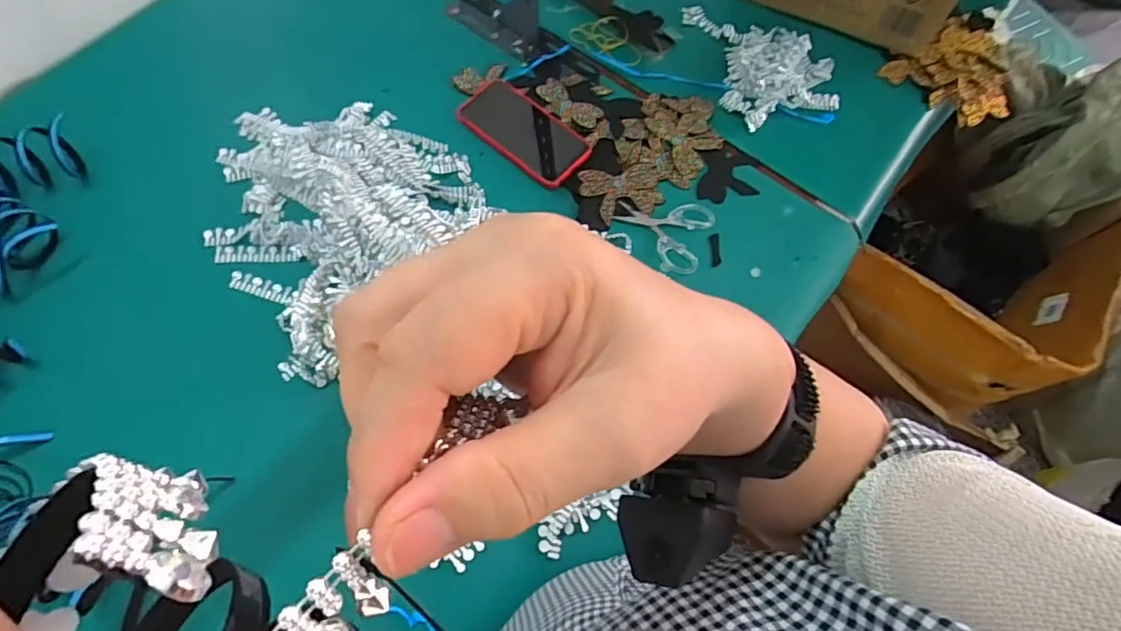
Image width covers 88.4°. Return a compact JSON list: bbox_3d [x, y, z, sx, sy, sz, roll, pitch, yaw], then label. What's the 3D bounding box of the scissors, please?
[{"bbox_3d":[0.124,-0.090,0.663,0.111,0.009,0.091,1,66,-2],"label":"scissors"}]

